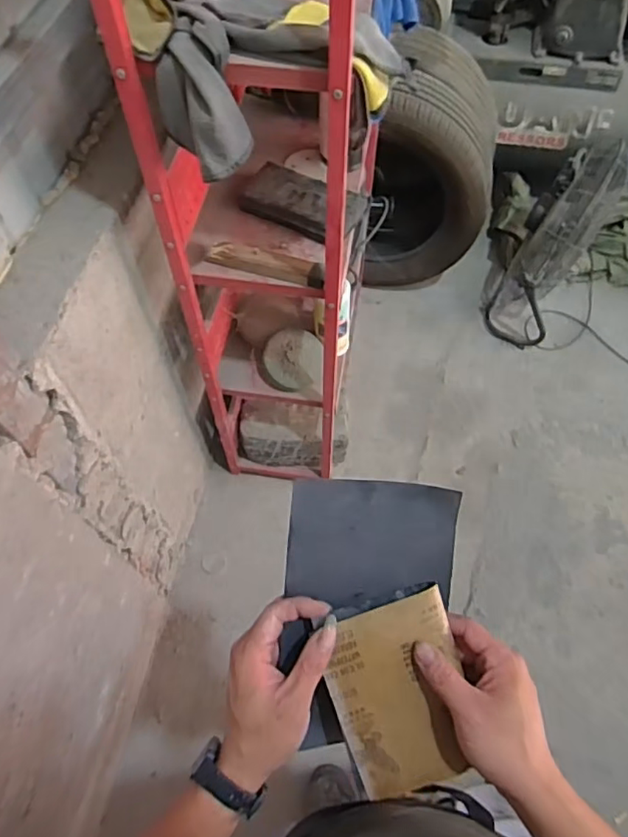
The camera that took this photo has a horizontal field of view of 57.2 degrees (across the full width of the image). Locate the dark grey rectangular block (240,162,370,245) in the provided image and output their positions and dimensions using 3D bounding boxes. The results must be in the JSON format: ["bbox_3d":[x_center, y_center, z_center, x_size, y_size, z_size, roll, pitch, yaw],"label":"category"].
[{"bbox_3d":[-0.021,-0.410,1.086,0.225,0.038,0.123,26,63,15],"label":"dark grey rectangular block"}]

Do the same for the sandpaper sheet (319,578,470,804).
[{"bbox_3d":[0.067,0.215,0.451,0.101,0.013,0.141,-16,84,0],"label":"sandpaper sheet"}]

